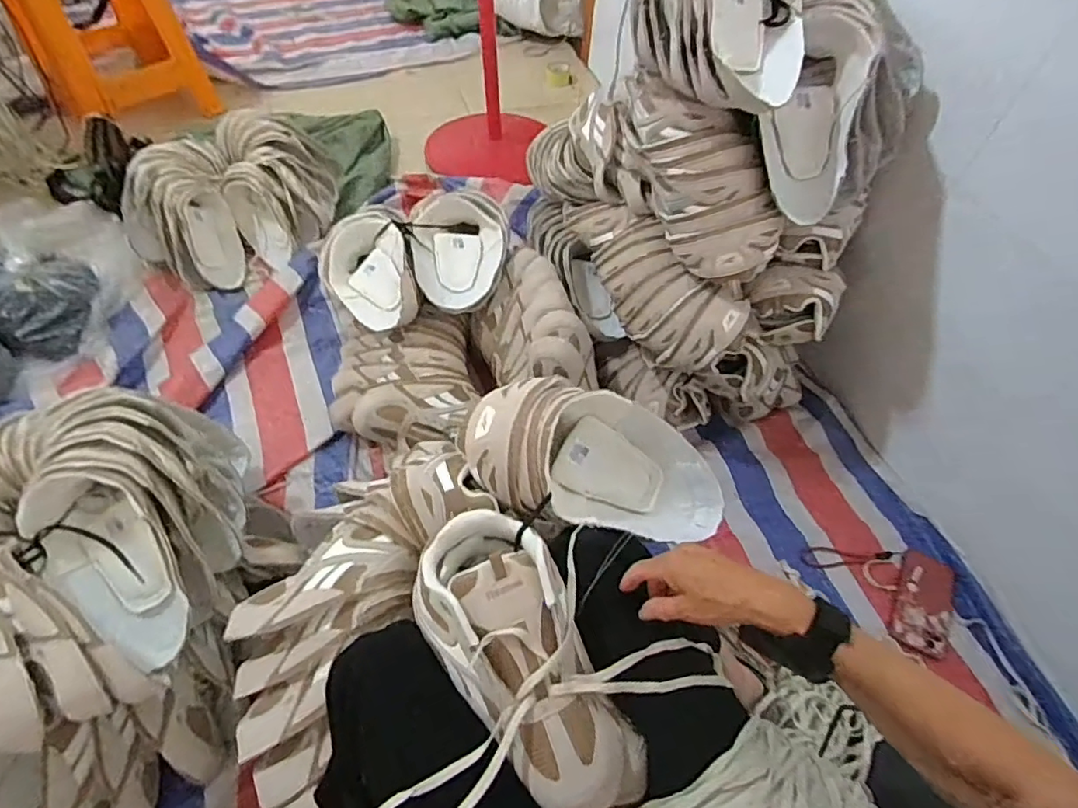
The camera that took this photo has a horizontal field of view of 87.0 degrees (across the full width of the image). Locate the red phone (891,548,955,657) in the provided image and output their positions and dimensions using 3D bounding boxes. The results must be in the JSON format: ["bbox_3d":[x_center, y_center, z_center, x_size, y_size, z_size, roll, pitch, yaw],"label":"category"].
[{"bbox_3d":[0.608,0.314,0.897,0.079,0.014,0.158,20,58,19],"label":"red phone"}]

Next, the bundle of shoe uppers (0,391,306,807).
[{"bbox_3d":[-0.605,0.254,0.699,0.451,0.283,0.564,3,53,-1],"label":"bundle of shoe uppers"}]

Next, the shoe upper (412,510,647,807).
[{"bbox_3d":[-0.009,0.219,0.494,0.128,0.072,0.262,-27,72,-21],"label":"shoe upper"}]

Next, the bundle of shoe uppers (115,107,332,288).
[{"bbox_3d":[-0.686,-0.499,1.311,0.373,0.188,0.480,13,54,6],"label":"bundle of shoe uppers"}]

